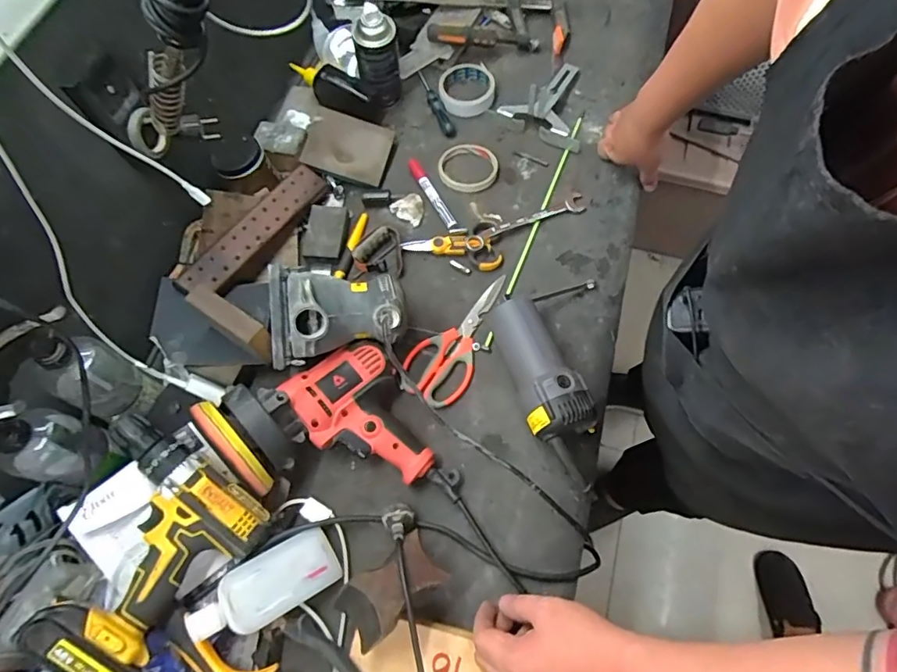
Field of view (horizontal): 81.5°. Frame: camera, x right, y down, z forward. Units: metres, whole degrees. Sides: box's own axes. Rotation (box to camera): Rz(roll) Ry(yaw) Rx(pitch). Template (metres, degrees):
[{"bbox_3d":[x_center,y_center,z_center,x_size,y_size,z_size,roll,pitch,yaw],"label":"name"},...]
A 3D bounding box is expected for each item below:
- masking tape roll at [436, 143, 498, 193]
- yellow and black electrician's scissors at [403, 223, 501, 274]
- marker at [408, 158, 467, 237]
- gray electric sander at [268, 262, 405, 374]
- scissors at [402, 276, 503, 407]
[{"bbox_3d":[0.028,-0.257,0.784,0.084,0.014,0.089,-1,66,3],"label":"masking tape roll"},{"bbox_3d":[0.009,-0.114,0.724,0.128,0.014,0.072,-16,66,-4],"label":"yellow and black electrician's scissors"},{"bbox_3d":[-0.021,-0.207,0.765,0.023,0.015,0.156,-27,67,-9],"label":"marker"},{"bbox_3d":[-0.129,-0.041,0.596,0.153,0.097,0.124,-11,66,-2],"label":"gray electric sander"},{"bbox_3d":[0.017,-0.001,0.680,0.081,0.010,0.200,30,71,15],"label":"scissors"}]

